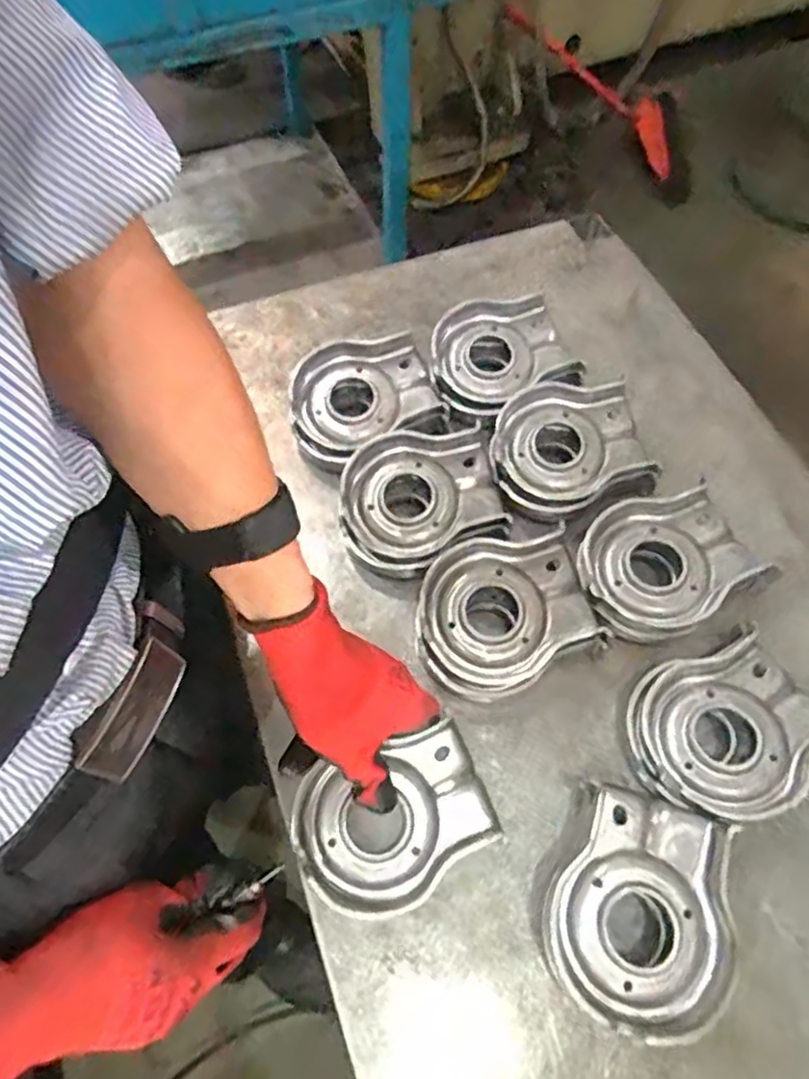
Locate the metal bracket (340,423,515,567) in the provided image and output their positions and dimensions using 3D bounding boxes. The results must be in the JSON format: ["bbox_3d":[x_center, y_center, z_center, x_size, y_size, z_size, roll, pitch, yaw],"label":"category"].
[{"bbox_3d":[0.012,-0.033,0.526,0.127,0.032,0.111,-10,62,-5],"label":"metal bracket"}]

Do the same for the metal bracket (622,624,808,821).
[{"bbox_3d":[0.217,0.128,0.452,0.129,0.041,0.108,-24,64,-12],"label":"metal bracket"}]

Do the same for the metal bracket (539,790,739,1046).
[{"bbox_3d":[0.140,0.221,0.402,0.107,0.047,0.128,31,66,15],"label":"metal bracket"}]

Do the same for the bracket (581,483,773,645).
[{"bbox_3d":[0.195,0.020,0.509,0.129,0.042,0.105,-25,64,-13],"label":"bracket"}]

